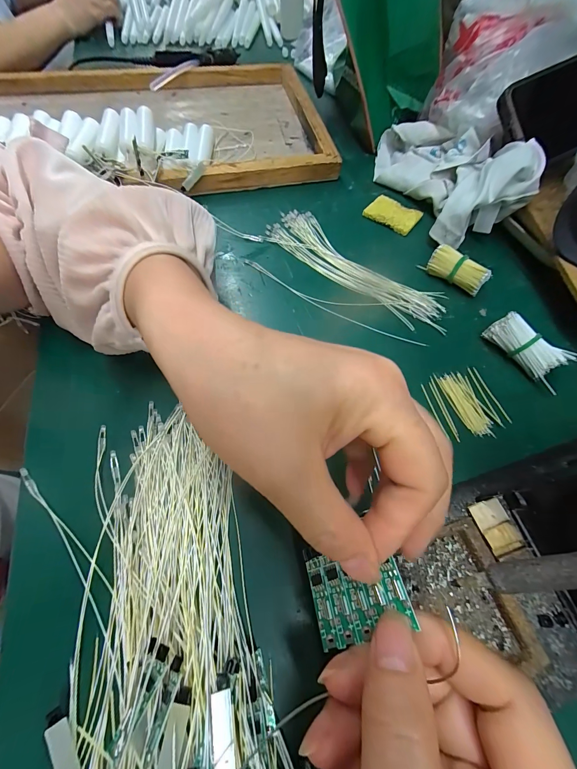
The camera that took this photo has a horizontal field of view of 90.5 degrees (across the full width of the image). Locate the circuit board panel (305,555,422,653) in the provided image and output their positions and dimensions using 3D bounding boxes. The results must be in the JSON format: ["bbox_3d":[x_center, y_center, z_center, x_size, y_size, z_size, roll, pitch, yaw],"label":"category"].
[{"bbox_3d":[0.027,0.086,0.118,0.039,0.004,0.030,-31,50,18],"label":"circuit board panel"}]

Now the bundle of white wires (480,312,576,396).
[{"bbox_3d":[0.186,-0.027,0.223,0.019,0.028,0.062,-35,68,-17],"label":"bundle of white wires"}]

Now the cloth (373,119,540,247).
[{"bbox_3d":[0.157,-0.237,0.306,0.081,0.066,0.193,-17,64,-9],"label":"cloth"}]

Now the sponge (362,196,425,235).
[{"bbox_3d":[0.113,-0.185,0.312,0.053,0.010,0.036,38,68,17],"label":"sponge"}]

